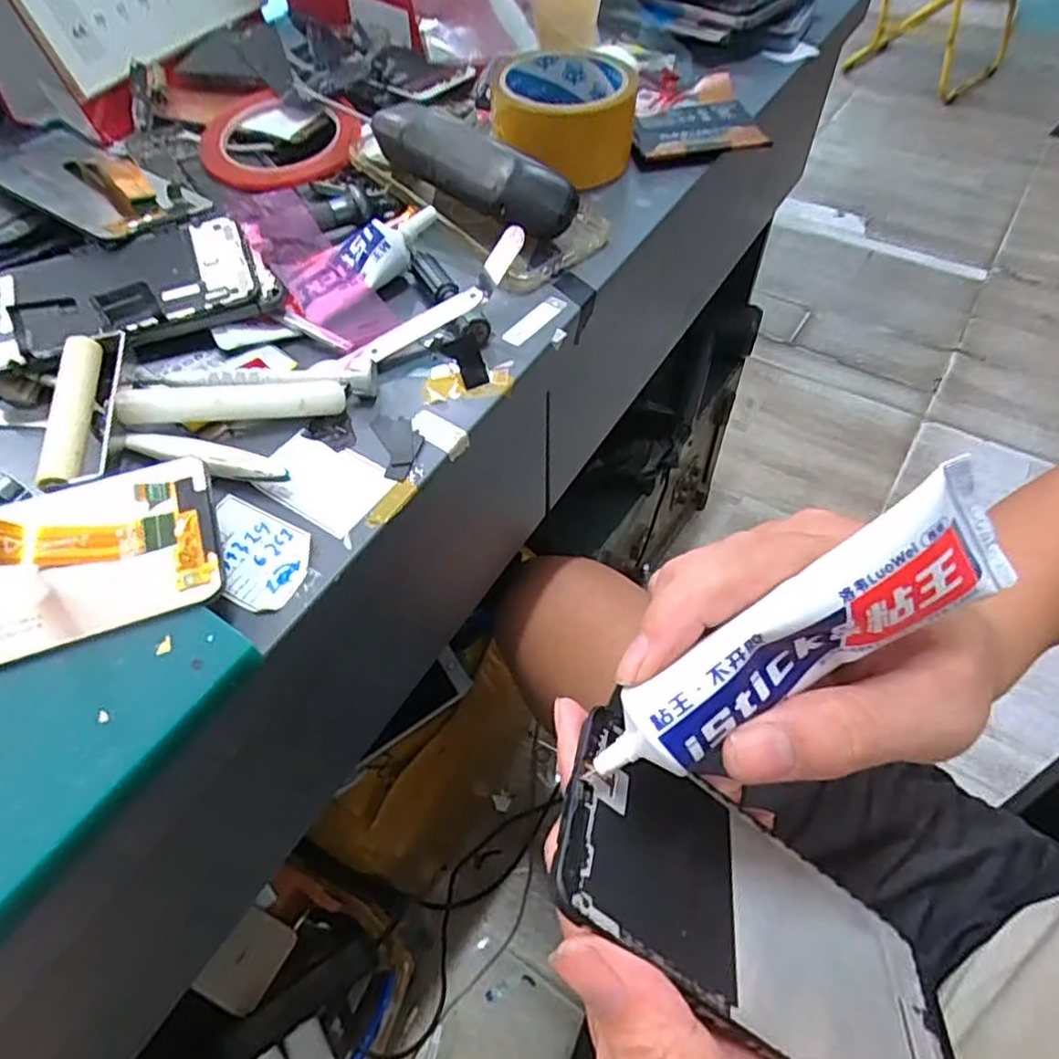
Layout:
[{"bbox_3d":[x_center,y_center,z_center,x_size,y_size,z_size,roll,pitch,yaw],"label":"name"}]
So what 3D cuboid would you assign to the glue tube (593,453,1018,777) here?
[{"bbox_3d":[0.074,0.031,0.183,0.124,0.026,0.027,-36,58,4],"label":"glue tube"}]

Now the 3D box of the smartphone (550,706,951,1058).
[{"bbox_3d":[0.078,0.122,0.204,0.158,0.012,0.073,39,30,-7],"label":"smartphone"}]

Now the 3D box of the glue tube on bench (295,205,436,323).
[{"bbox_3d":[-0.092,-0.153,0.366,0.089,0.018,0.039,-34,58,1],"label":"glue tube on bench"}]

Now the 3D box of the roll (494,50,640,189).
[{"bbox_3d":[0.021,-0.279,0.444,0.092,0.054,0.110,-2,54,1],"label":"roll"}]

